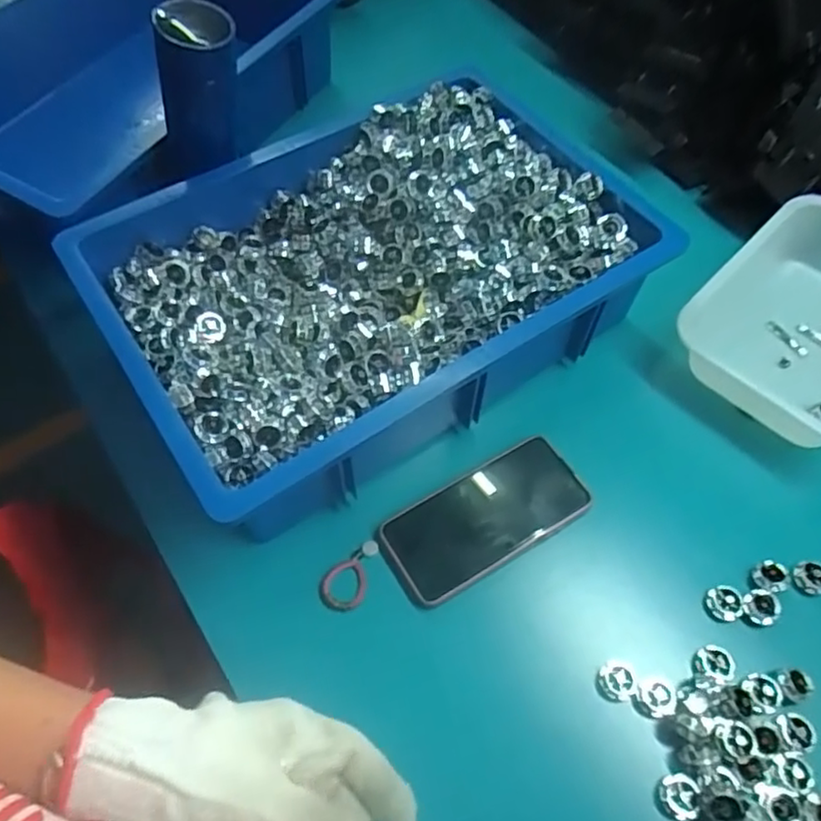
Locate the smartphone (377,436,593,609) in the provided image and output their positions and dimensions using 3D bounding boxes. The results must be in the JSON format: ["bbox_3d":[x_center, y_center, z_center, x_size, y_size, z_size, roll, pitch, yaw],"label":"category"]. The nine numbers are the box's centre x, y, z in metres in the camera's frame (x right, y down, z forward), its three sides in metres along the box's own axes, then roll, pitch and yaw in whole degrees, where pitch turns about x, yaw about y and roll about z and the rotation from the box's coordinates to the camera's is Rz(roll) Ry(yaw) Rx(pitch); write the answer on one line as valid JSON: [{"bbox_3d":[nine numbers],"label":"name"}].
[{"bbox_3d":[0.063,0.086,0.546,0.168,0.007,0.078,-29,62,-15],"label":"smartphone"}]

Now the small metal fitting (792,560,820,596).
[{"bbox_3d":[0.317,0.131,0.527,0.033,0.009,0.025,-33,63,-17],"label":"small metal fitting"}]

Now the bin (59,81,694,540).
[{"bbox_3d":[-0.030,-0.123,0.609,0.452,0.110,0.320,-33,63,-17],"label":"bin"}]

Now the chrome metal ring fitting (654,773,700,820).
[{"bbox_3d":[0.179,0.258,0.448,0.023,0.013,0.027,26,63,16],"label":"chrome metal ring fitting"}]

